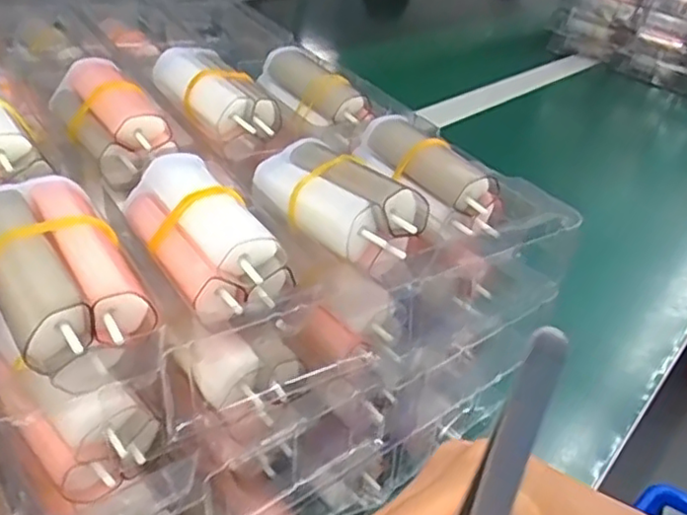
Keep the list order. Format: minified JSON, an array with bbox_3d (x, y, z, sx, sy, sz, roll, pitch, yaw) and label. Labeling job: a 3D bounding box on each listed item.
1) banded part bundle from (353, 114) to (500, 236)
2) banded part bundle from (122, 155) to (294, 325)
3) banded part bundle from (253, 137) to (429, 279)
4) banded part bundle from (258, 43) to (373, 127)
[{"bbox_3d":[0.034,-0.037,0.273,0.026,0.022,0.065,-17,44,-35],"label":"banded part bundle"},{"bbox_3d":[-0.046,-0.008,0.217,0.031,0.028,0.066,-15,42,-33],"label":"banded part bundle"},{"bbox_3d":[-0.002,-0.023,0.239,0.033,0.027,0.069,-22,46,-38],"label":"banded part bundle"},{"bbox_3d":[-0.014,-0.086,0.333,0.024,0.023,0.061,-21,46,-37],"label":"banded part bundle"}]

